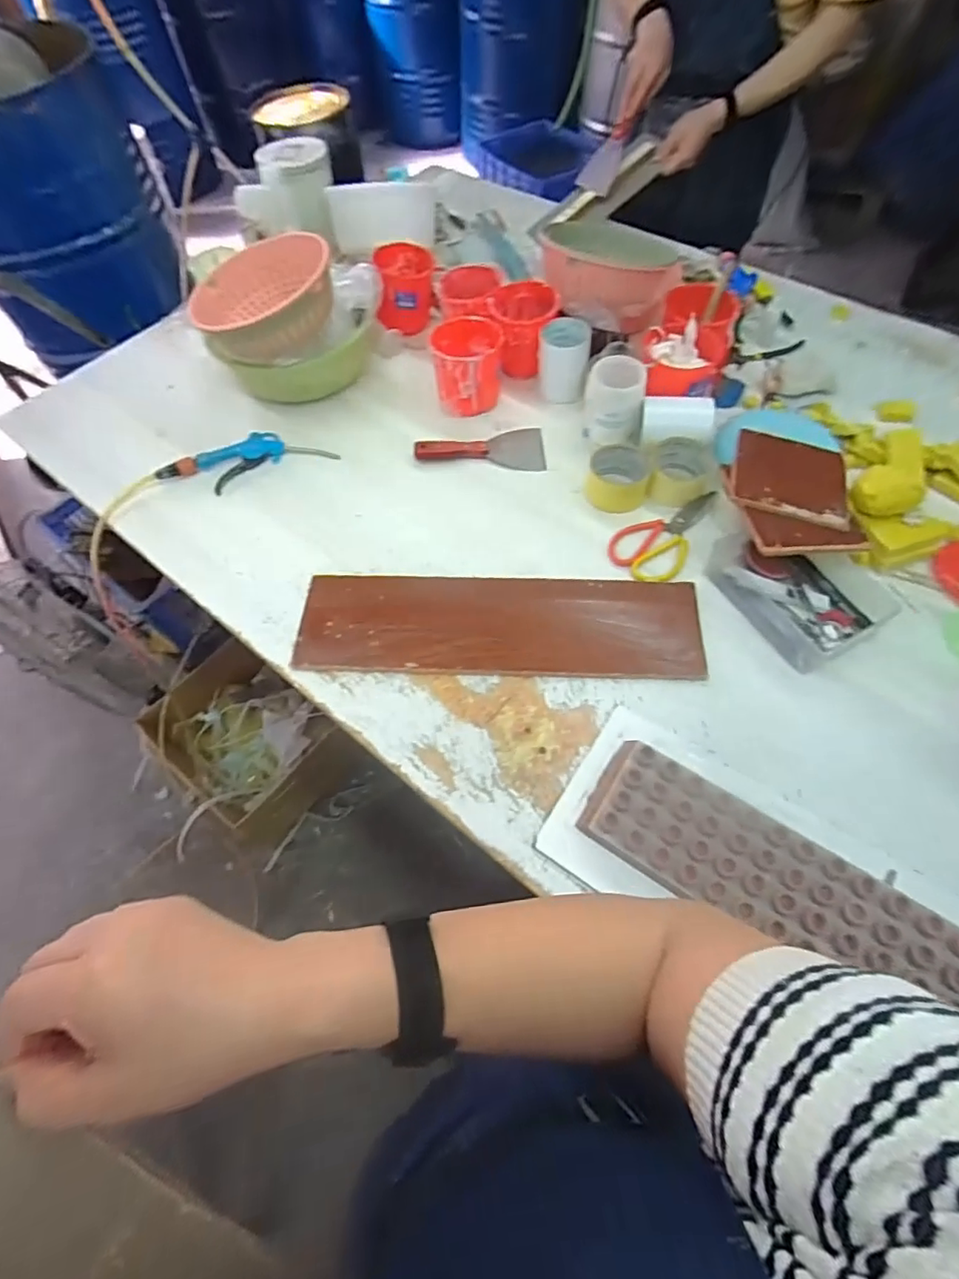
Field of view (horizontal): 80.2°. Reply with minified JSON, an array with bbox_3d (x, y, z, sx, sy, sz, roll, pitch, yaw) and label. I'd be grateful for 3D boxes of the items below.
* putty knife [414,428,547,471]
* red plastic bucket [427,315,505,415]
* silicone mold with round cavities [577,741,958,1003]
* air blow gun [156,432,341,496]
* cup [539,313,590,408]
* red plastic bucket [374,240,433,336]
[{"bbox_3d":[0.003,-0.315,0.931,0.208,0.025,0.097,-4,60,1],"label":"putty knife"},{"bbox_3d":[-0.021,-0.451,0.953,0.113,0.116,0.107,-2,60,3],"label":"red plastic bucket"},{"bbox_3d":[0.333,0.269,0.555,0.476,0.034,0.114,30,68,18],"label":"silicone mold with round cavities"},{"bbox_3d":[-0.385,-0.295,0.941,0.270,0.026,0.095,-25,62,-11],"label":"air blow gun"},{"bbox_3d":[0.141,-0.464,0.960,0.083,0.108,0.081,4,60,6],"label":"cup"},{"bbox_3d":[-0.137,-0.652,1.071,0.111,0.113,0.093,-2,60,2],"label":"red plastic bucket"}]

